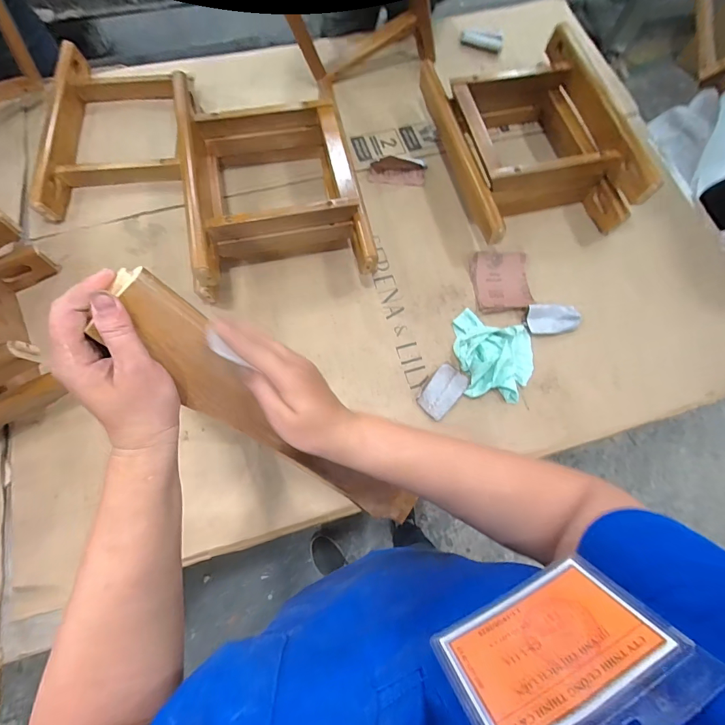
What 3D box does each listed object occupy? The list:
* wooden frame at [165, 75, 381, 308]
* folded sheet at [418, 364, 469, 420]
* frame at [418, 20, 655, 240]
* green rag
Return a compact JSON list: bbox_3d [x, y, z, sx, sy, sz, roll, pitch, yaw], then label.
[{"bbox_3d":[-0.192,-0.380,0.822,0.358,0.152,0.477,-9,72,-5],"label":"wooden frame"},{"bbox_3d":[0.159,0.058,0.764,0.063,0.012,0.108,38,74,10],"label":"folded sheet"},{"bbox_3d":[0.365,-0.521,0.884,0.362,0.152,0.484,-12,72,-6],"label":"frame"},{"bbox_3d":[0.268,-0.016,0.776,0.162,0.031,0.179,9,72,1],"label":"green rag"}]

